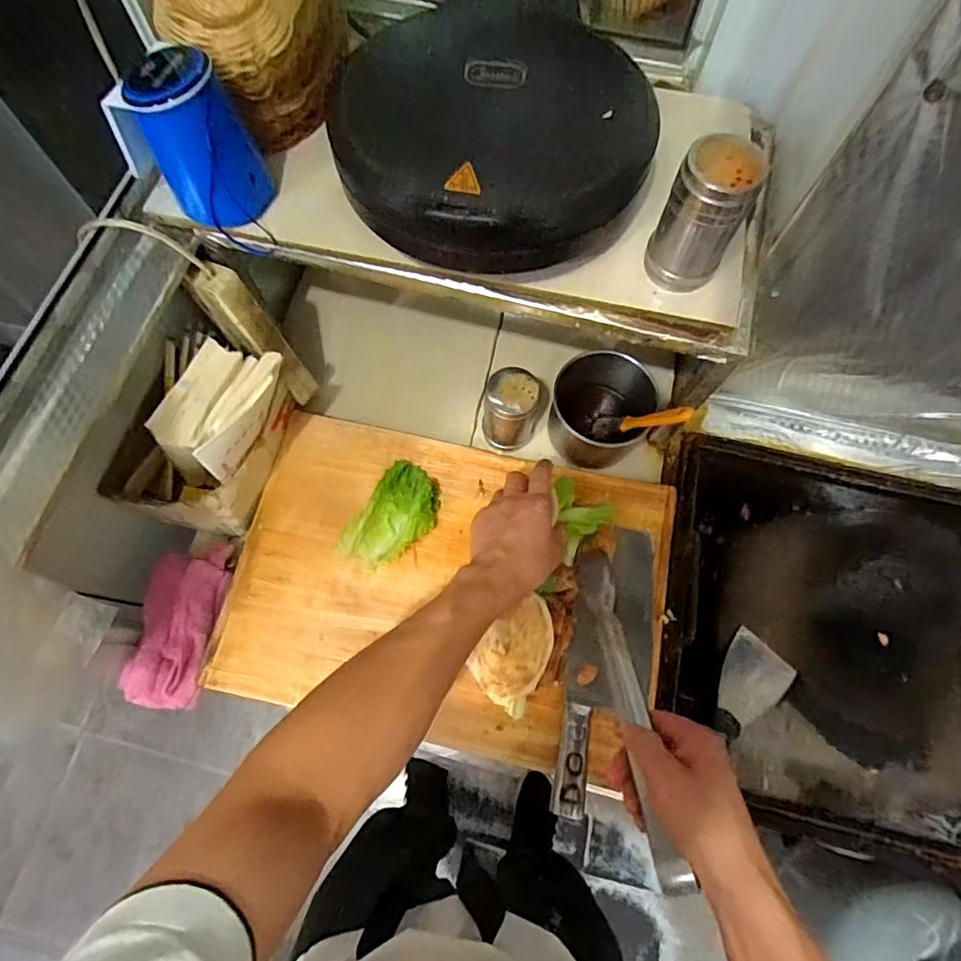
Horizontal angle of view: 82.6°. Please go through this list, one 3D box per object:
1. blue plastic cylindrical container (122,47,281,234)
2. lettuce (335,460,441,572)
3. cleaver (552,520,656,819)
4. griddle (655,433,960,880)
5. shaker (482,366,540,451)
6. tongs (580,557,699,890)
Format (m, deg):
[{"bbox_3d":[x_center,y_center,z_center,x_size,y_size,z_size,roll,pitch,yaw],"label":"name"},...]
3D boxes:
[{"bbox_3d":[-0.241,-0.291,0.475,0.070,0.113,0.072,18,71,5],"label":"blue plastic cylindrical container"},{"bbox_3d":[-0.099,0.040,0.635,0.078,0.034,0.133,31,73,9],"label":"lettuce"},{"bbox_3d":[0.143,0.195,0.595,0.089,0.034,0.303,11,71,3],"label":"cleaver"},{"bbox_3d":[0.472,0.190,0.619,0.518,0.048,0.433,12,71,3],"label":"griddle"},{"bbox_3d":[0.038,-0.086,0.659,0.068,0.096,0.056,11,71,3],"label":"shaker"},{"bbox_3d":[0.126,0.183,0.475,0.030,0.021,0.278,-3,48,-2],"label":"tongs"}]

